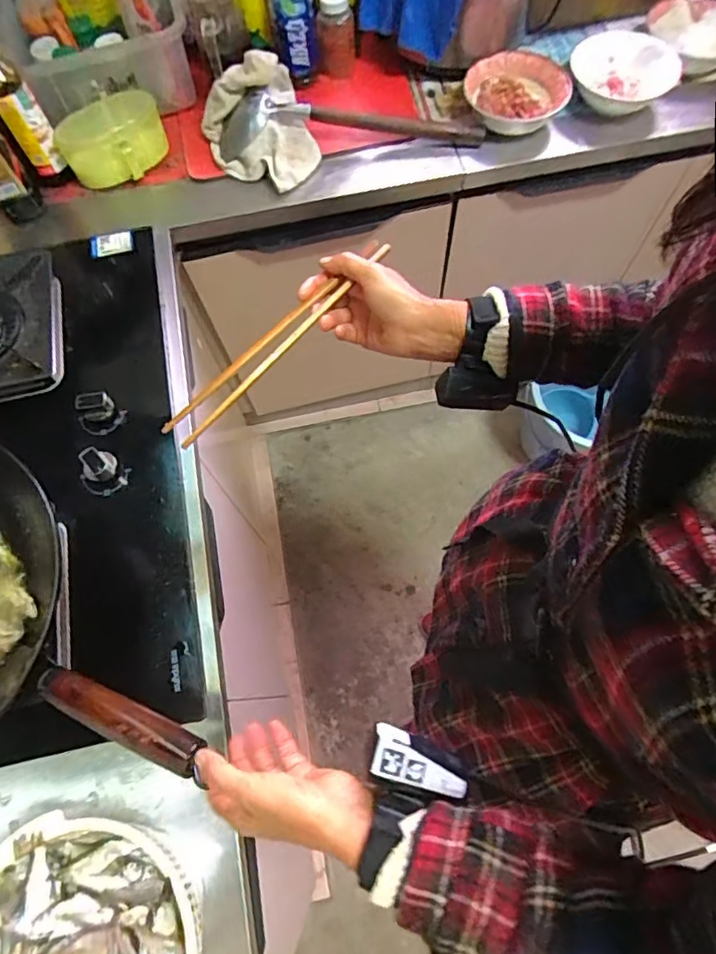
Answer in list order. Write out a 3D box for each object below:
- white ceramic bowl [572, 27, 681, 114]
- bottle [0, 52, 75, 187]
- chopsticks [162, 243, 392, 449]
[{"bbox_3d":[0.441,-0.684,0.908,0.159,0.038,0.160,-1,68,3],"label":"white ceramic bowl"},{"bbox_3d":[-0.525,-0.569,0.826,0.069,0.239,0.070,-30,69,-9],"label":"bottle"},{"bbox_3d":[-0.064,-0.125,0.480,0.033,0.013,0.260,40,77,17],"label":"chopsticks"}]

